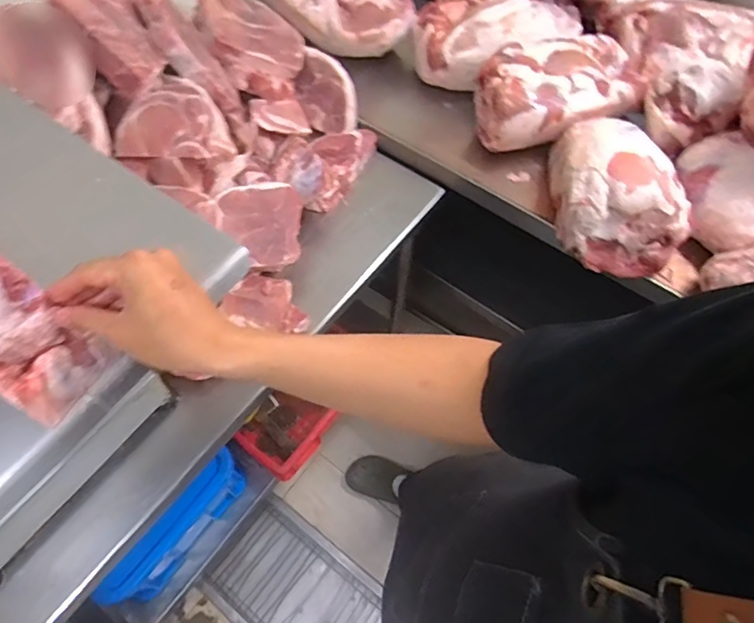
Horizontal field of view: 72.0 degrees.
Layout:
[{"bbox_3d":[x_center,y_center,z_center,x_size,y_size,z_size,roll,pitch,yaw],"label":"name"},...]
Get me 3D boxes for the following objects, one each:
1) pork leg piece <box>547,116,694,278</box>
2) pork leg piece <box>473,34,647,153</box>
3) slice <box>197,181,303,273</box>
[{"bbox_3d":[0.415,-0.216,0.884,0.193,0.123,0.280,4,60,2],"label":"pork leg piece"},{"bbox_3d":[0.350,-0.424,0.985,0.322,0.103,0.165,-19,62,-12],"label":"pork leg piece"},{"bbox_3d":[-0.179,-0.138,0.835,0.159,0.019,0.136,-31,97,-39],"label":"slice"}]

